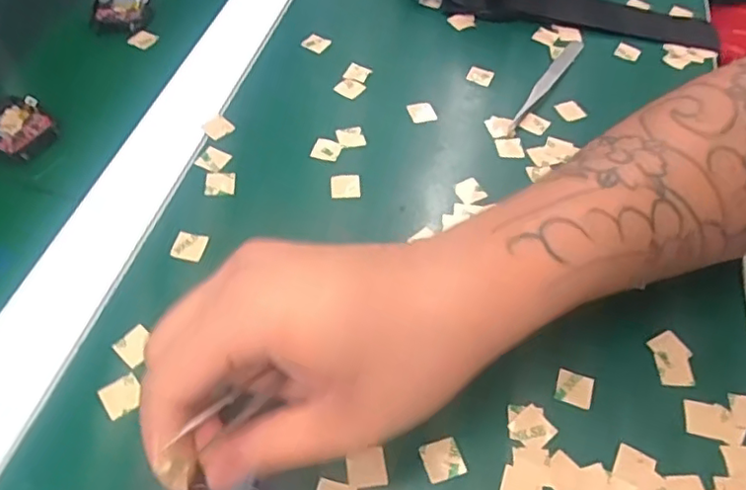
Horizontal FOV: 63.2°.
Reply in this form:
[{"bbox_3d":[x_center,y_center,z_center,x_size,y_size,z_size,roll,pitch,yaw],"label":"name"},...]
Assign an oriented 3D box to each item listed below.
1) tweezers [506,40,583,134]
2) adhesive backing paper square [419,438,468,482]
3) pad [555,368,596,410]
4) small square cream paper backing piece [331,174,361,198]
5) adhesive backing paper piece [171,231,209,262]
[{"bbox_3d":[0.113,-0.106,0.393,0.011,0.006,0.117,28,56,17],"label":"tweezers"},{"bbox_3d":[0.028,0.086,0.245,0.015,0.004,0.015,-15,55,-15],"label":"adhesive backing paper square"},{"bbox_3d":[0.089,0.063,0.268,0.016,0.004,0.015,17,57,12],"label":"pad"},{"bbox_3d":[-0.015,-0.033,0.329,0.016,0.004,0.017,0,53,-4],"label":"small square cream paper backing piece"},{"bbox_3d":[-0.090,0.000,0.298,0.015,0.004,0.016,10,53,4],"label":"adhesive backing paper piece"}]

